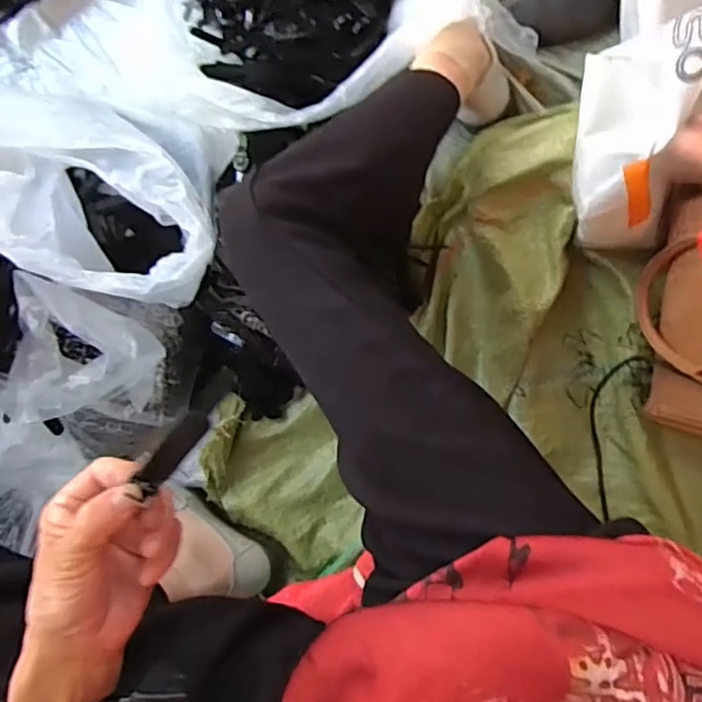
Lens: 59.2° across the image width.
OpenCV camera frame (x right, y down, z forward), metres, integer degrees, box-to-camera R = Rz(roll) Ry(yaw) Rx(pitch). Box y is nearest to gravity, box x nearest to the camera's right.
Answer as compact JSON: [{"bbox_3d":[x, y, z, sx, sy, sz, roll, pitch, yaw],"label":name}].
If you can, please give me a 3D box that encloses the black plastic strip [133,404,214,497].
[{"bbox_3d":[-0.093,0.053,0.324,0.005,0.022,0.048,36,91,35],"label":"black plastic strip"}]

